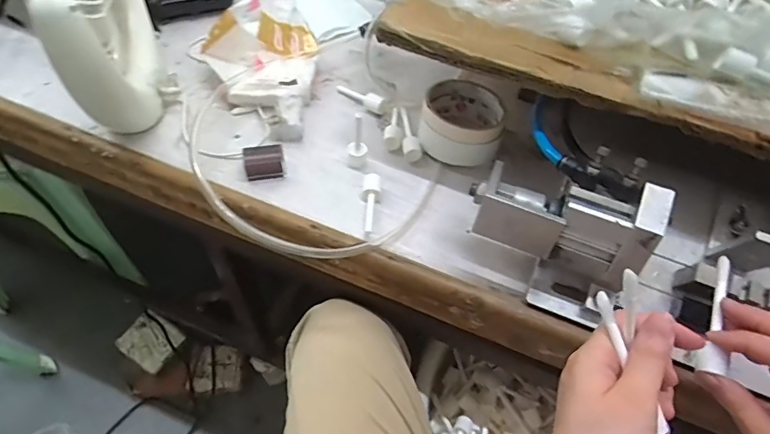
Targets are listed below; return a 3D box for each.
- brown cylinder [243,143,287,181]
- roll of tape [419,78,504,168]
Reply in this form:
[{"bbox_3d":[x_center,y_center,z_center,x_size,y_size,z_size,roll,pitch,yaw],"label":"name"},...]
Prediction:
[{"bbox_3d":[-0.118,-0.054,0.441,0.039,0.023,0.027,-13,58,-14],"label":"brown cylinder"},{"bbox_3d":[0.082,-0.103,0.476,0.083,0.044,0.091,16,56,6],"label":"roll of tape"}]

